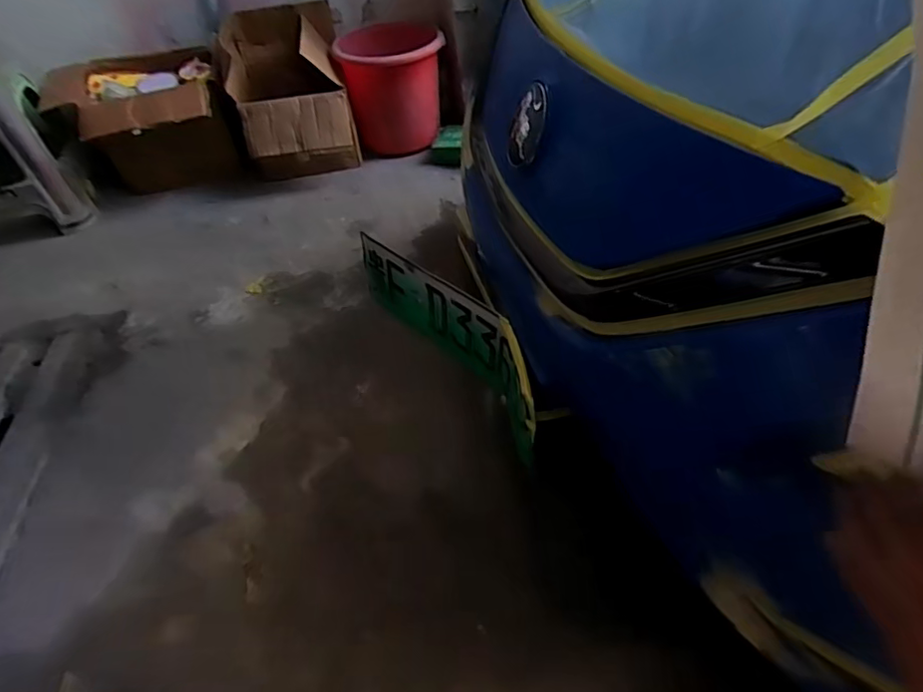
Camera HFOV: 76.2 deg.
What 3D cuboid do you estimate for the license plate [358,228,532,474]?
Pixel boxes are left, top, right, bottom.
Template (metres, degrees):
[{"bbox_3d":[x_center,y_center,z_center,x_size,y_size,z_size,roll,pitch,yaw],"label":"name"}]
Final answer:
[{"bbox_3d":[-0.009,-0.014,0.867,0.077,0.144,0.453,-26,43,-21],"label":"license plate"}]

